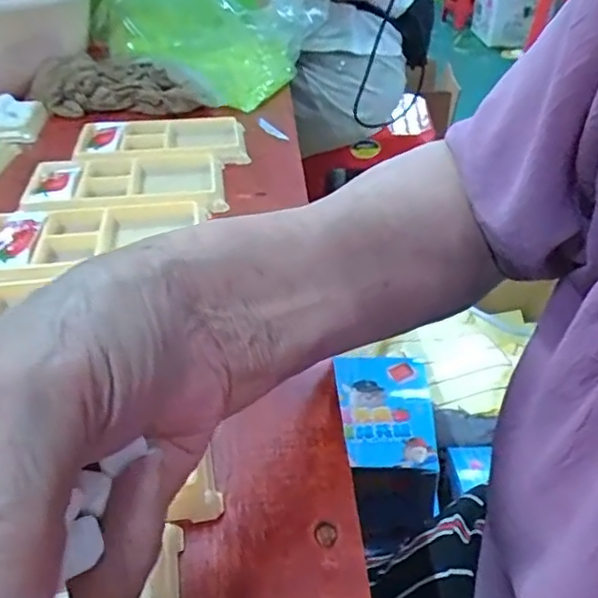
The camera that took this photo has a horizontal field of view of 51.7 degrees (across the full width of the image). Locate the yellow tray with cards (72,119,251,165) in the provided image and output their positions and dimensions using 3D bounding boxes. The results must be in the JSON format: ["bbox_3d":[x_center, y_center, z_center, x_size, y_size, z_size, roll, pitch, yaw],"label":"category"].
[{"bbox_3d":[-0.107,-0.127,0.491,0.128,0.014,0.073,-4,35,-8],"label":"yellow tray with cards"}]

